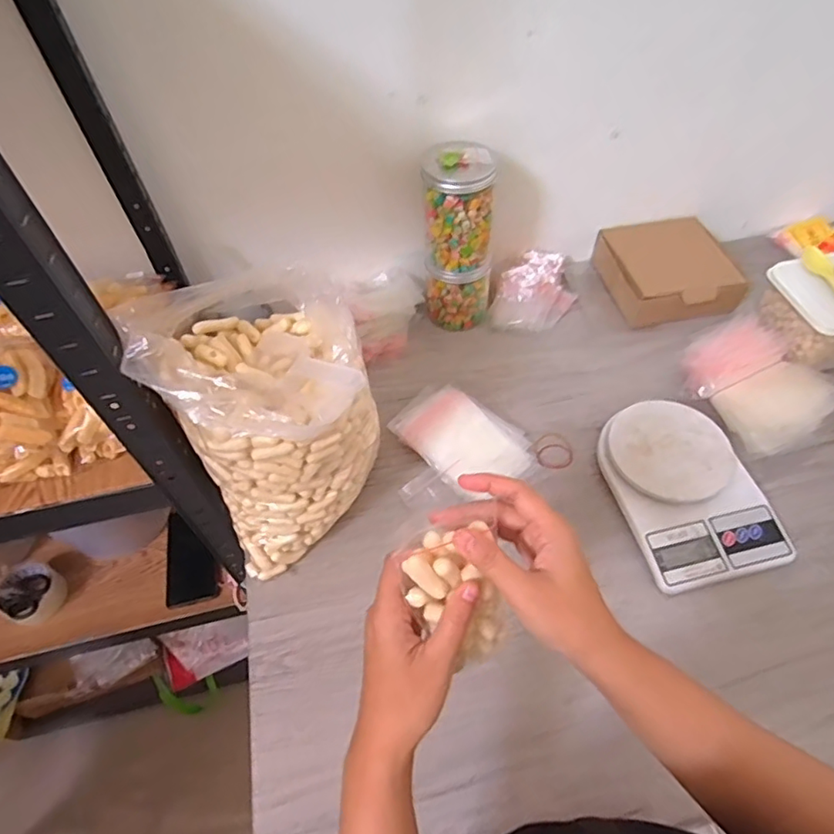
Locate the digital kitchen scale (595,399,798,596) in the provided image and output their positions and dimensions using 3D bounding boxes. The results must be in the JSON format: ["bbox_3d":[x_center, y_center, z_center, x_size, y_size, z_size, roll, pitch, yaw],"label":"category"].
[{"bbox_3d":[0.303,0.079,0.634,0.160,0.049,0.210,-13,54,-7],"label":"digital kitchen scale"}]

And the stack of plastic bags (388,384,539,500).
[{"bbox_3d":[0.057,0.027,0.690,0.117,0.044,0.156,-36,59,-22],"label":"stack of plastic bags"}]

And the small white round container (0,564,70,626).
[{"bbox_3d":[-0.598,0.269,0.858,0.086,0.059,0.083,-1,53,2],"label":"small white round container"}]

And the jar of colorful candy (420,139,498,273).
[{"bbox_3d":[0.051,-0.268,0.704,0.089,0.137,0.086,-2,53,2],"label":"jar of colorful candy"}]

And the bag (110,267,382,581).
[{"bbox_3d":[-0.138,-0.004,0.552,0.181,0.253,0.187,-25,56,-15],"label":"bag"}]

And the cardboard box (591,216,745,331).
[{"bbox_3d":[0.370,-0.211,0.828,0.160,0.072,0.179,-11,53,-5],"label":"cardboard box"}]

